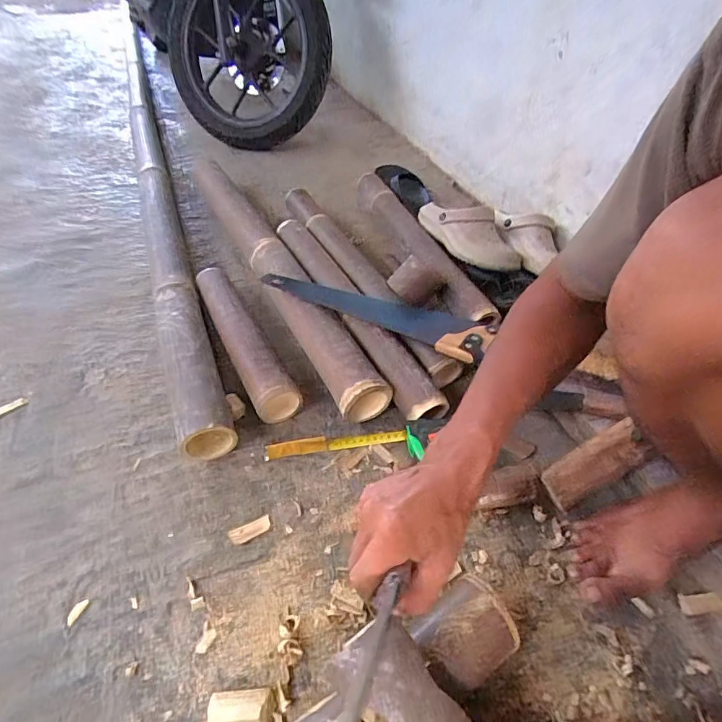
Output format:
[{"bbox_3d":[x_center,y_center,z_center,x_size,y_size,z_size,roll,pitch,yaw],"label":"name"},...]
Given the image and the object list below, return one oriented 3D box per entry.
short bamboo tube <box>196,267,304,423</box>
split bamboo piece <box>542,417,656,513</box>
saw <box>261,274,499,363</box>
[{"bbox_3d":[-0.208,-0.035,0.733,0.067,0.072,0.345,-26,53,-21],"label":"short bamboo tube"},{"bbox_3d":[0.294,0.130,0.545,0.132,0.014,0.053,-34,71,4],"label":"split bamboo piece"},{"bbox_3d":[0.028,-0.095,0.729,0.378,0.021,0.104,19,51,16],"label":"saw"}]

